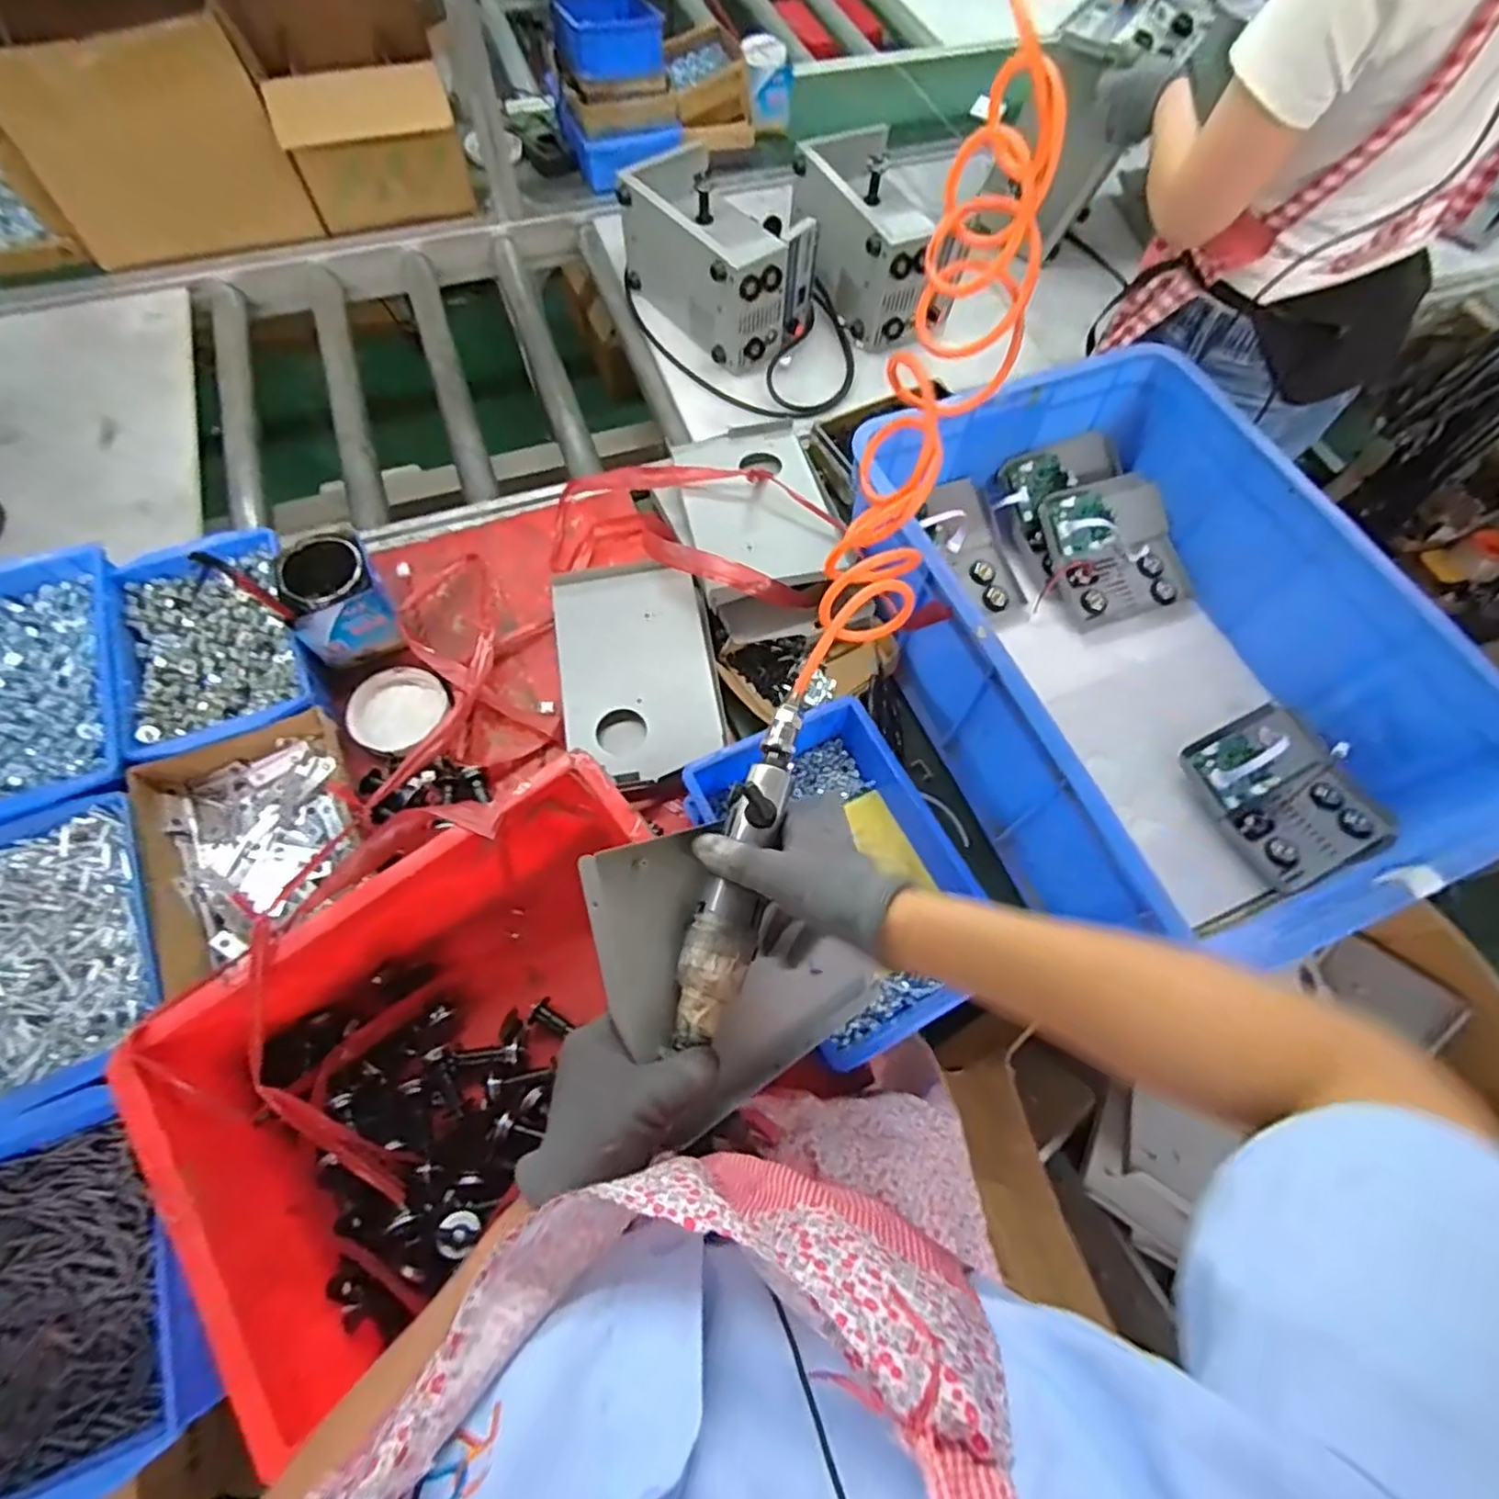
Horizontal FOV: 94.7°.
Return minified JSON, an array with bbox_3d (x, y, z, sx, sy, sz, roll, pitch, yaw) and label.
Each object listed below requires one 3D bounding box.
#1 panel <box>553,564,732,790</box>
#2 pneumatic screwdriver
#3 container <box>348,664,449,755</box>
[{"bbox_3d":[-0.125,-0.089,0.780,0.171,0.042,0.274,-8,67,-7],"label":"panel"},{"bbox_3d":[-0.002,0.066,0.426,0.038,0.030,0.219,16,64,4],"label":"pneumatic screwdriver"},{"bbox_3d":[-0.393,-0.046,0.765,0.092,0.027,0.101,1,66,-2],"label":"container"}]

